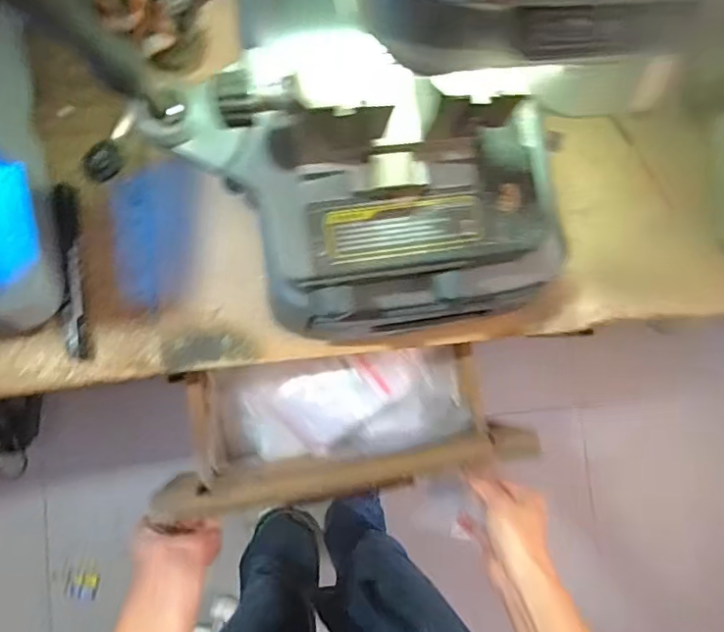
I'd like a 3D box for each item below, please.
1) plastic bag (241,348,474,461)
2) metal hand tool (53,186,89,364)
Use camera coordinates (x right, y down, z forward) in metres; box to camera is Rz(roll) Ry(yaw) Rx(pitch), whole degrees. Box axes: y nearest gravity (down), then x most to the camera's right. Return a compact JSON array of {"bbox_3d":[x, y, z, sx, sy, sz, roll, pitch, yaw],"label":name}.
[{"bbox_3d":[-0.005,0.091,0.561,0.220,0.062,0.091,-10,86,-9],"label":"plastic bag"},{"bbox_3d":[-0.235,-0.037,0.443,0.015,0.012,0.140,-5,86,-9],"label":"metal hand tool"}]

